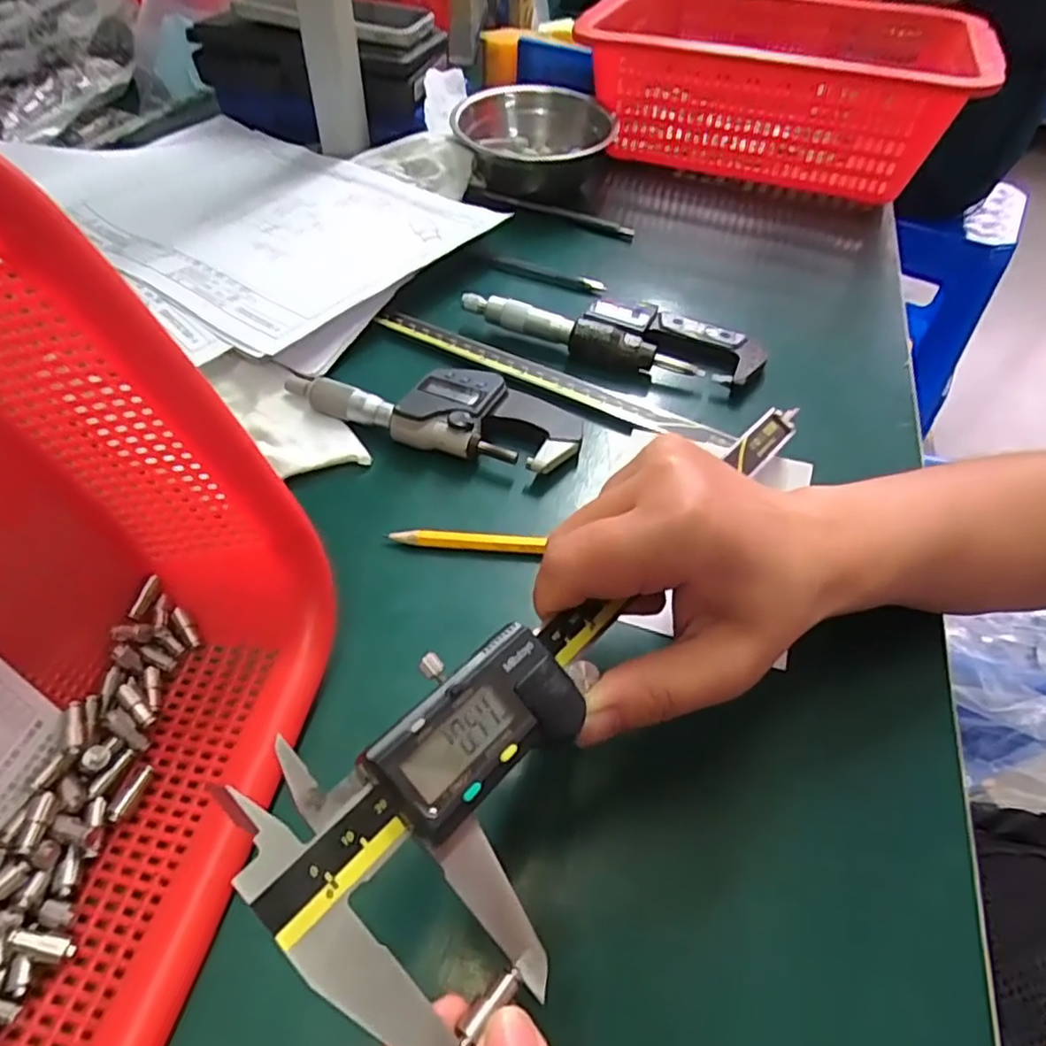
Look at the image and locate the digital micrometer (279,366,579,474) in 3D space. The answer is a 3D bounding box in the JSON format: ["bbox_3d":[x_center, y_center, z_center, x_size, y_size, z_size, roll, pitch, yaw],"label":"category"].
[{"bbox_3d":[-0.046,-0.064,0.345,0.153,0.020,0.057,12,50,6],"label":"digital micrometer"}]

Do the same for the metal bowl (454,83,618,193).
[{"bbox_3d":[0.008,-0.306,0.518,0.118,0.043,0.119,2,50,-2],"label":"metal bowl"}]

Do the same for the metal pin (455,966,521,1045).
[{"bbox_3d":[-0.010,0.113,0.147,0.007,0.007,0.025,31,42,18],"label":"metal pin"}]

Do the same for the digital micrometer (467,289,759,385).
[{"bbox_3d":[0.055,-0.122,0.404,0.182,0.024,0.050,15,51,9],"label":"digital micrometer"}]

